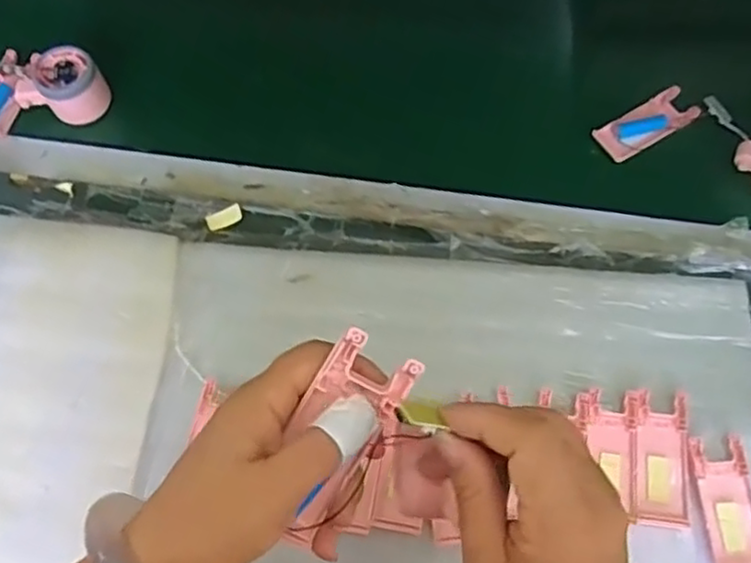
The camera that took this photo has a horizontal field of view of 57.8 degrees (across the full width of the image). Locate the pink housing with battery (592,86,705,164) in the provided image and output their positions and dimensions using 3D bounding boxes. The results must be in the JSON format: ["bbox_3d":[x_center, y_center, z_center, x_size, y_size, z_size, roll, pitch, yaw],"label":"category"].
[{"bbox_3d":[0.262,-0.154,0.663,0.106,0.019,0.042,-28,69,-10],"label":"pink housing with battery"}]

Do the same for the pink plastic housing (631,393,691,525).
[{"bbox_3d":[0.225,0.139,0.536,0.039,0.006,0.101,2,77,17],"label":"pink plastic housing"}]

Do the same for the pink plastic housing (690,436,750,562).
[{"bbox_3d":[0.268,0.171,0.516,0.040,0.016,0.100,-6,67,-2],"label":"pink plastic housing"}]

